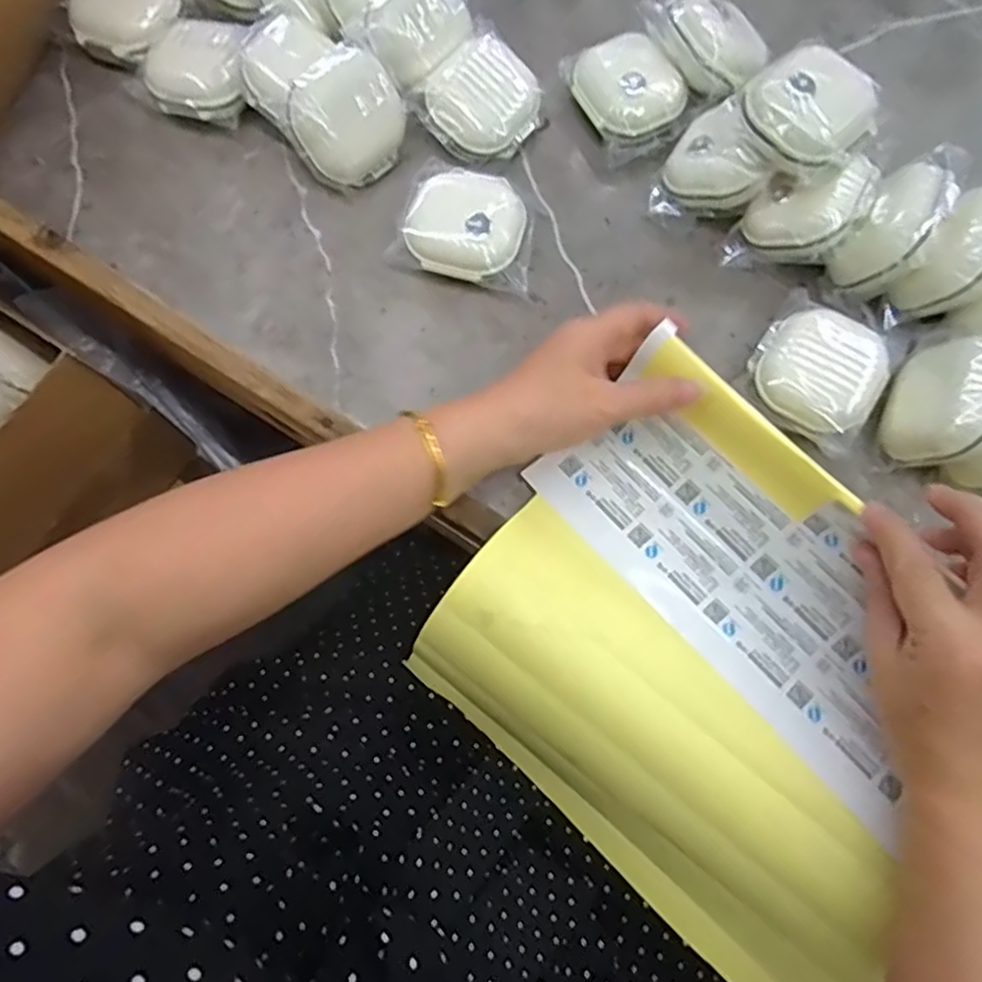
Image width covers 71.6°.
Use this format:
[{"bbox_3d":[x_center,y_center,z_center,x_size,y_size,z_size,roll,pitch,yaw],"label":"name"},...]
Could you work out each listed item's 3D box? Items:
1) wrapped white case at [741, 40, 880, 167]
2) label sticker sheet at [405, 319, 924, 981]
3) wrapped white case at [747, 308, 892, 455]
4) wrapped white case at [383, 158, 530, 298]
[{"bbox_3d":[0.190,-0.229,0.399,0.073,0.023,0.068,-42,77,-9],"label":"wrapped white case"},{"bbox_3d":[0.129,0.115,0.390,0.308,0.137,0.225,42,80,12],"label":"label sticker sheet"},{"bbox_3d":[0.201,-0.072,0.420,0.075,0.040,0.077,34,79,10],"label":"wrapped white case"},{"bbox_3d":[-0.015,-0.177,0.457,0.091,0.039,0.072,13,76,6],"label":"wrapped white case"}]

